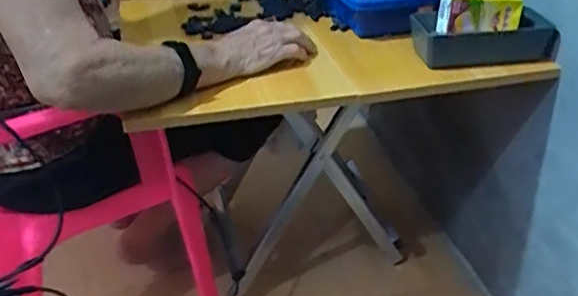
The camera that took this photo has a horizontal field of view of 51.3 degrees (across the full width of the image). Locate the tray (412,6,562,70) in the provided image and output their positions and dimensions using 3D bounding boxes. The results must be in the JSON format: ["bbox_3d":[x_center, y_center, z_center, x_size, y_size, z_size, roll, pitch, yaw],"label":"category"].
[{"bbox_3d":[0.272,-0.152,0.859,0.187,0.059,0.095,-2,33,1],"label":"tray"}]

